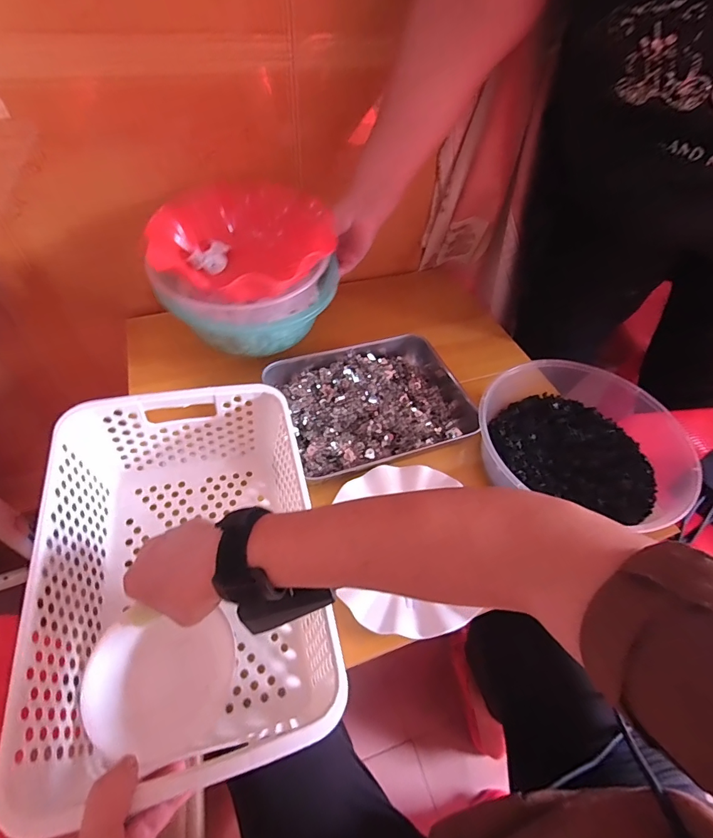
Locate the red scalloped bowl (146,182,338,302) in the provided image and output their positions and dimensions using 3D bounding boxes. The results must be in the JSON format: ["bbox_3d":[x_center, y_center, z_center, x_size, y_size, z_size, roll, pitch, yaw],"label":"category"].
[{"bbox_3d":[-0.145,-0.233,0.560,0.216,0.064,0.213,-2,51,-6],"label":"red scalloped bowl"}]

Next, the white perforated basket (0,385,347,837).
[{"bbox_3d":[-0.144,0.125,0.382,0.204,0.129,0.296,-10,52,-12],"label":"white perforated basket"}]

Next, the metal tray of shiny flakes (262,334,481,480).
[{"bbox_3d":[0.022,-0.030,0.572,0.236,0.027,0.191,-16,54,-17],"label":"metal tray of shiny flakes"}]

